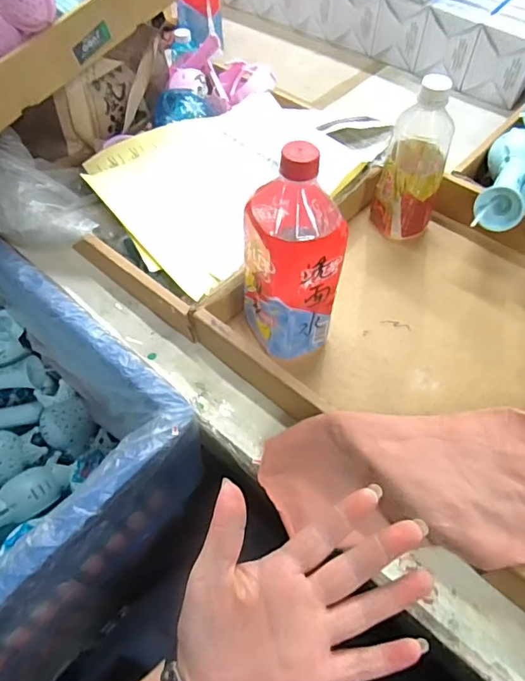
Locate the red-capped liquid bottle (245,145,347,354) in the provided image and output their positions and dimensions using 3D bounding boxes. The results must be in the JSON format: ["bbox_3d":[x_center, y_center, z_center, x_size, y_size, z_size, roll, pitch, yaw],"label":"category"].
[{"bbox_3d":[0.025,-0.068,0.459,0.076,0.224,0.073,-23,58,-14],"label":"red-capped liquid bottle"}]

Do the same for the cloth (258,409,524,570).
[{"bbox_3d":[0.142,0.111,0.419,0.285,0.059,0.138,0,55,11],"label":"cloth"}]

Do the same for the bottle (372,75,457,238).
[{"bbox_3d":[0.178,-0.211,0.579,0.071,0.185,0.081,13,57,10],"label":"bottle"}]

